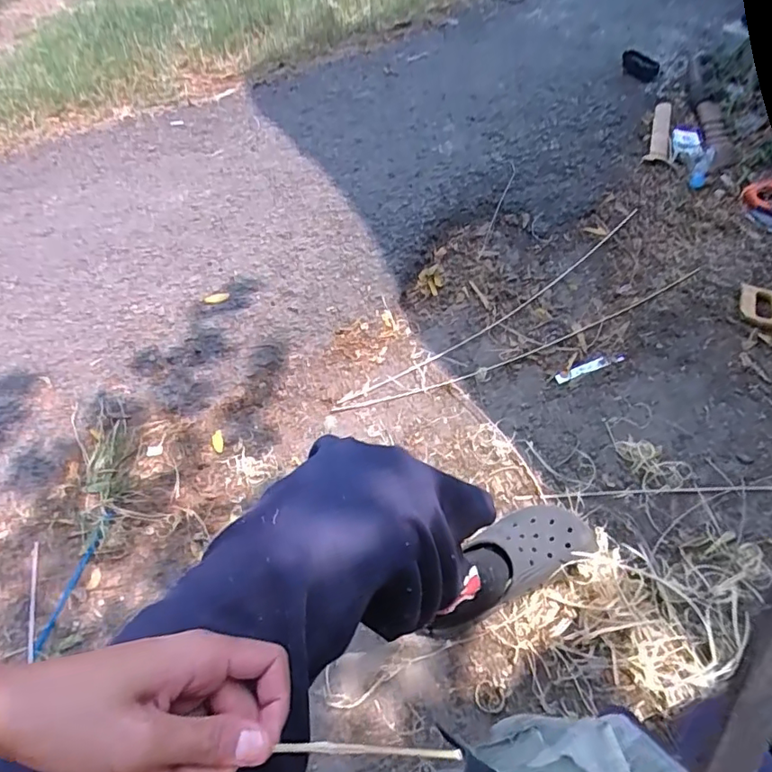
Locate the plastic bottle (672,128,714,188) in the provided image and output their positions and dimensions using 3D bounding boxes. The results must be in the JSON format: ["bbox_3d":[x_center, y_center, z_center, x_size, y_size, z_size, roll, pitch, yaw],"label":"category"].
[{"bbox_3d":[0.803,-0.610,1.433,0.109,0.040,0.228,15,56,16],"label":"plastic bottle"}]

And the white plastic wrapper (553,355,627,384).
[{"bbox_3d":[0.414,-0.039,1.097,0.157,0.004,0.024,-20,54,-10],"label":"white plastic wrapper"}]

